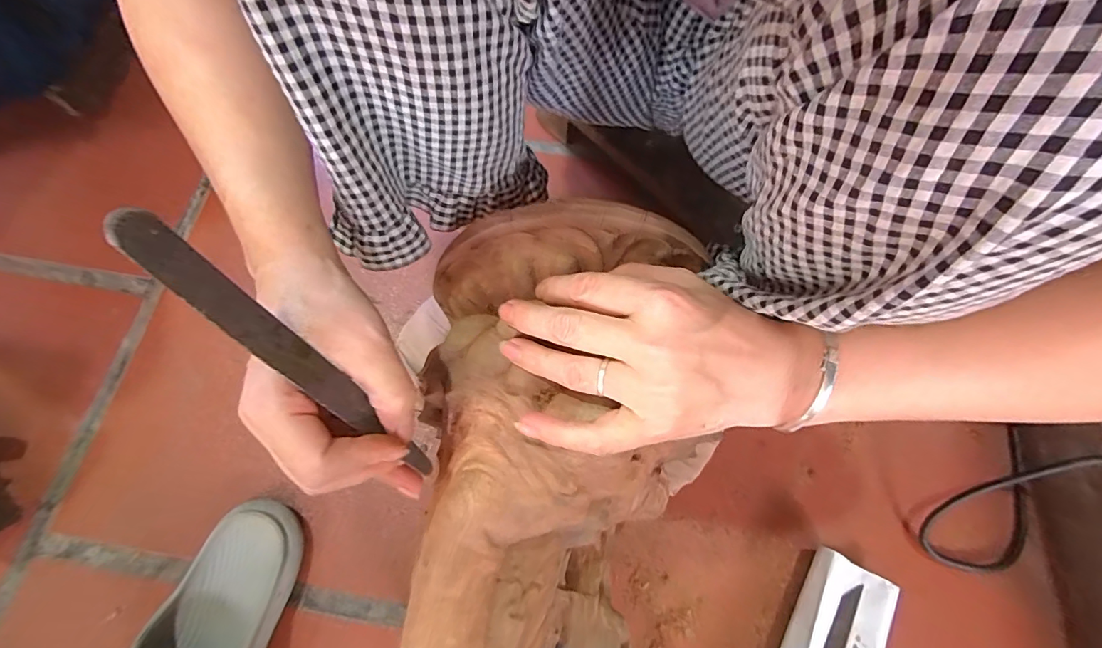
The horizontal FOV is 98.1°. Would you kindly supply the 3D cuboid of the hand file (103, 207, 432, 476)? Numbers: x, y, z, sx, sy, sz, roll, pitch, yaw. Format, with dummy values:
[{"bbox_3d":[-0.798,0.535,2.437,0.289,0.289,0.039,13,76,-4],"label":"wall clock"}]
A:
[{"bbox_3d":[-0.113,0.019,0.219,0.004,0.172,0.018,-7,43,38],"label":"hand file"}]

